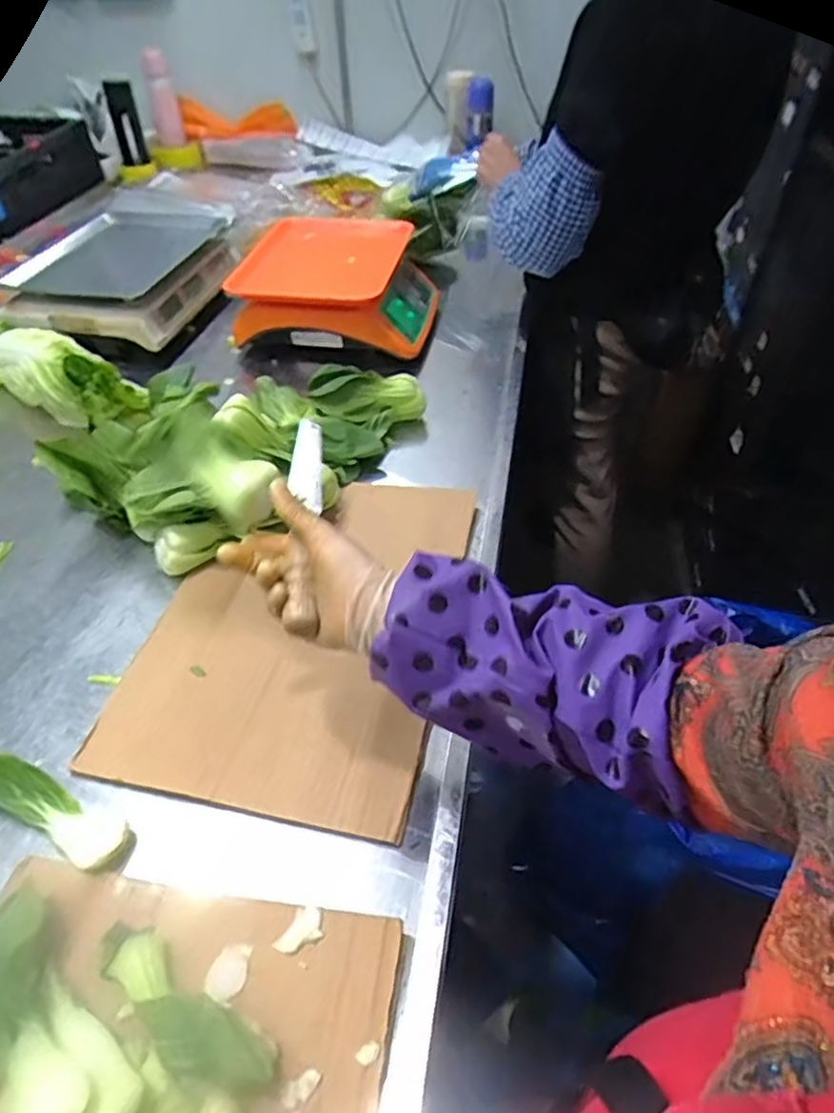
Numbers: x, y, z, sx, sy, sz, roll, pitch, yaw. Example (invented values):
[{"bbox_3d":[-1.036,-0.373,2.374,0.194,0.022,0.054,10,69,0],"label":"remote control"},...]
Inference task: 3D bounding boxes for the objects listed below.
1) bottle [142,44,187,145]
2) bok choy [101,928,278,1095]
[{"bbox_3d":[-0.599,-1.078,1.567,0.065,0.175,0.049,-12,46,-11],"label":"bottle"},{"bbox_3d":[-0.145,0.283,0.412,0.134,0.029,0.041,25,51,24],"label":"bok choy"}]

